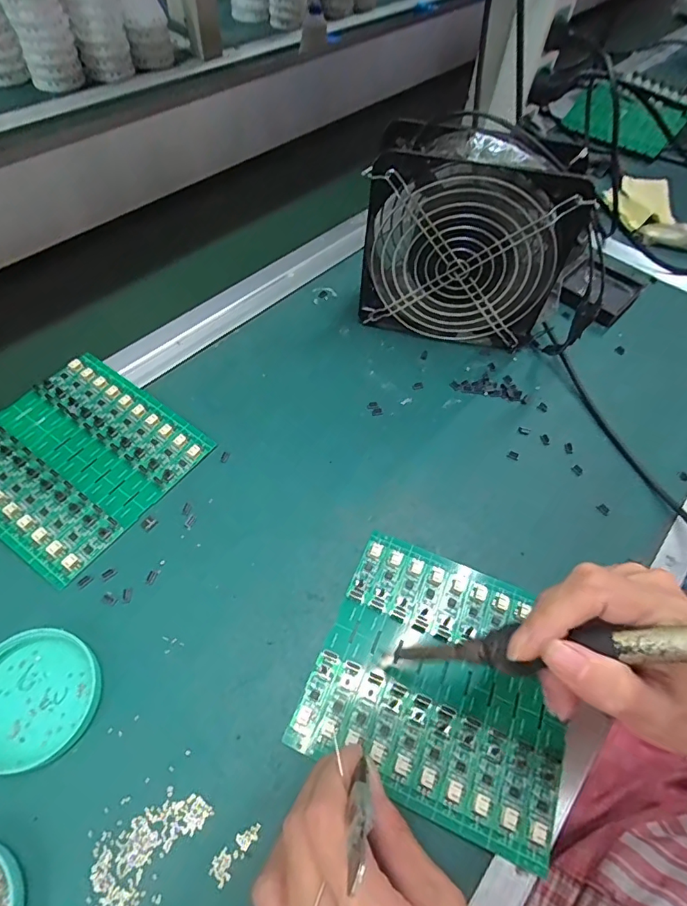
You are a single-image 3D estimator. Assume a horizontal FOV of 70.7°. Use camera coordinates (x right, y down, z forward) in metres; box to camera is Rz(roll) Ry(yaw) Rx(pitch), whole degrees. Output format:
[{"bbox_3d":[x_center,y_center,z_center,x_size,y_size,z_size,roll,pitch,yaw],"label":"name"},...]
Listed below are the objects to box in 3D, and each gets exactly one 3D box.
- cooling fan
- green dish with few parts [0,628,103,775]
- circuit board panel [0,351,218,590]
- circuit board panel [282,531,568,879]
[{"bbox_3d":[0.096,-0.165,0.387,0.151,0.155,0.056,12,56,4],"label":"cooling fan"},{"bbox_3d":[-0.166,0.130,0.257,0.064,0.012,0.065,2,56,-3],"label":"green dish with few parts"},{"bbox_3d":[-0.189,0.000,0.340,0.138,0.007,0.134,33,61,13],"label":"circuit board panel"},{"bbox_3d":[0.058,0.126,0.279,0.137,0.004,0.133,20,58,12],"label":"circuit board panel"}]

